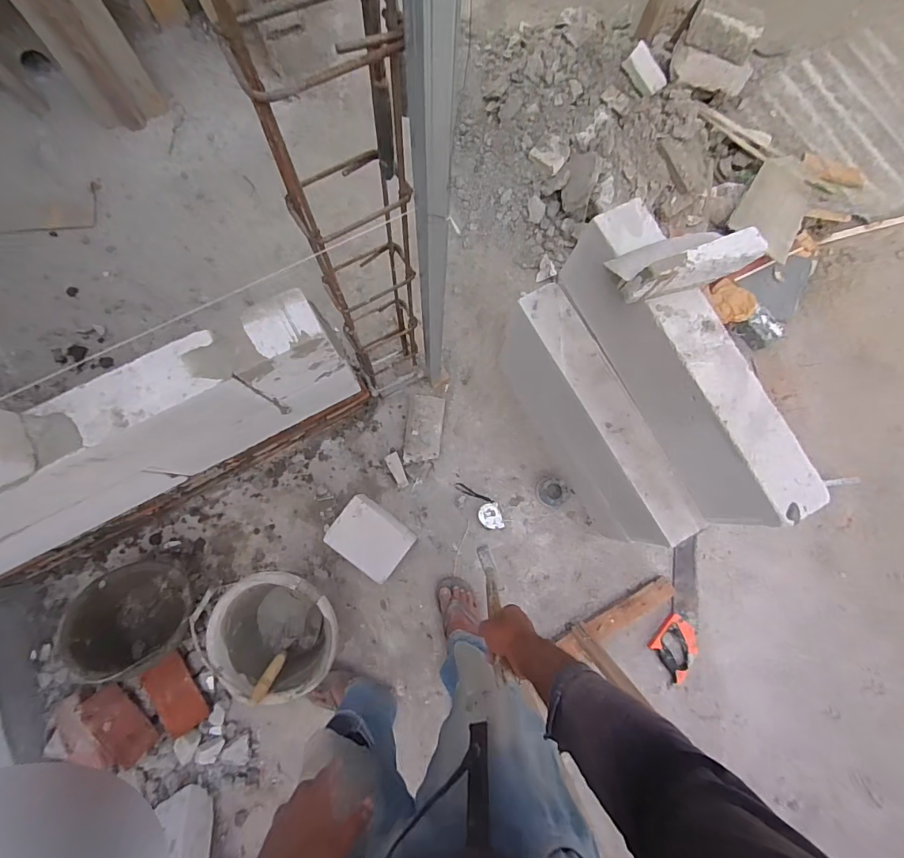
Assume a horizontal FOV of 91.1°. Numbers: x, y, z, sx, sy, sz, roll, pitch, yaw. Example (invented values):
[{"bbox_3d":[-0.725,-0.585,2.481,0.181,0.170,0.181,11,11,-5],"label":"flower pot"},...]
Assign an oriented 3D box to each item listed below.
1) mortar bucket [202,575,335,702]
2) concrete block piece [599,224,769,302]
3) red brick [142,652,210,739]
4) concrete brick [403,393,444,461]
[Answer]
[{"bbox_3d":[-0.424,0.496,1.116,0.285,0.204,0.272,1,81,-3],"label":"mortar bucket"},{"bbox_3d":[0.369,-0.281,0.711,0.197,0.101,0.101,-14,82,-5],"label":"concrete block piece"},{"bbox_3d":[-0.694,0.677,1.128,0.093,0.057,0.181,-25,83,-7],"label":"red brick"},{"bbox_3d":[-0.079,0.003,1.282,0.102,0.046,0.188,6,81,-2],"label":"concrete brick"}]

